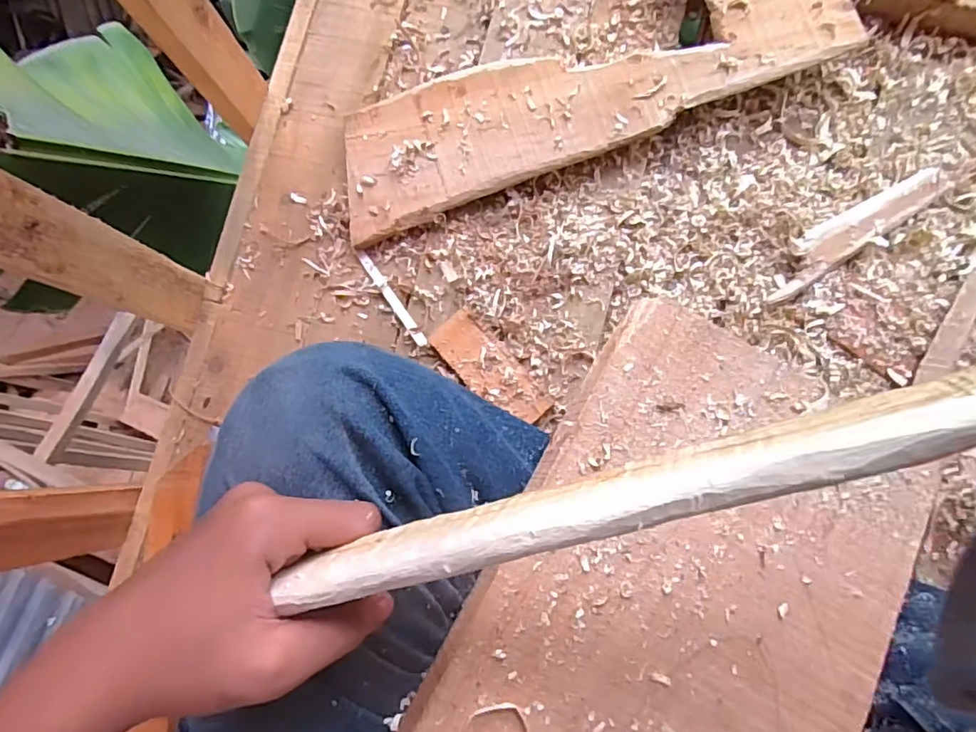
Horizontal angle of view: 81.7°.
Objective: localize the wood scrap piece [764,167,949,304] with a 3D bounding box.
[{"bbox_3d":[0.310,-0.114,0.476,0.172,0.018,0.039,-30,80,1],"label":"wood scrap piece"}]

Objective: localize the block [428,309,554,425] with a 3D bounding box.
[{"bbox_3d":[0.001,0.006,0.491,0.042,0.012,0.114,-42,81,-2],"label":"block"}]

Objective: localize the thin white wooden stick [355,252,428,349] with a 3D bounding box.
[{"bbox_3d":[-0.088,-0.061,0.512,0.010,0.004,0.107,-36,80,0],"label":"thin white wooden stick"}]

